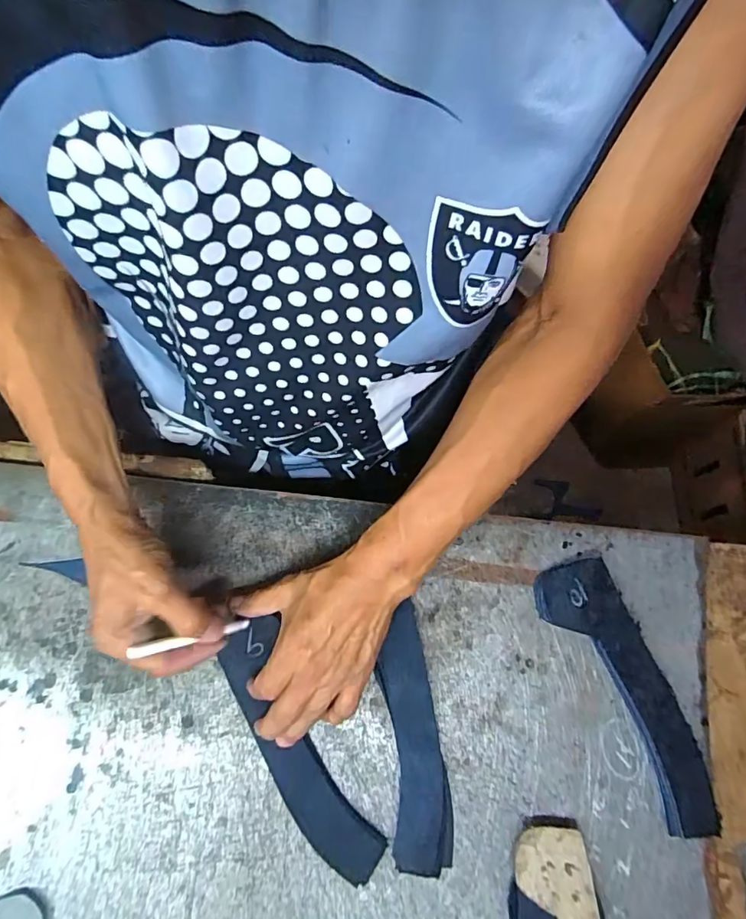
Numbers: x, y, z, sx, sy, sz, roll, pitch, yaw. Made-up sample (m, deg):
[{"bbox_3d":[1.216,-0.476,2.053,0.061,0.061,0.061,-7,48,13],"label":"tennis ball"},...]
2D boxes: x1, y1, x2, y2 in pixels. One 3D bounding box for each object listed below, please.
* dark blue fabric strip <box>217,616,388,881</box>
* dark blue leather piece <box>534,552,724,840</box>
[{"bbox_3d":[-0.062,0.233,0.392,0.052,0.013,0.207,-29,82,-3],"label":"dark blue fabric strip"},{"bbox_3d":[0.216,0.194,0.412,0.065,0.020,0.222,-25,78,-8],"label":"dark blue leather piece"}]

